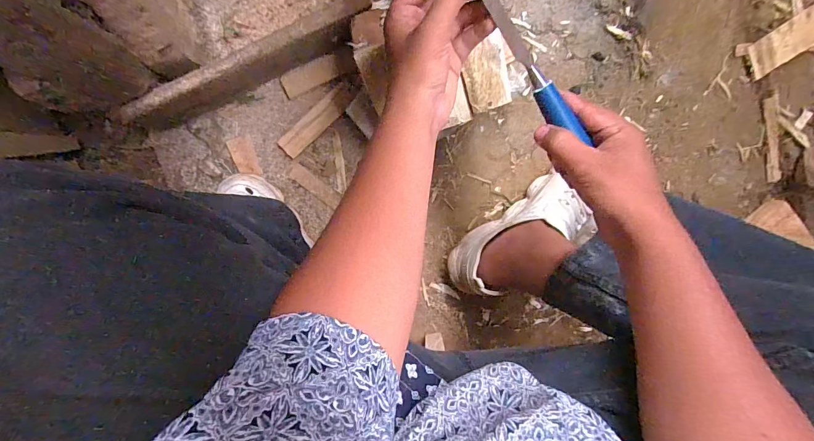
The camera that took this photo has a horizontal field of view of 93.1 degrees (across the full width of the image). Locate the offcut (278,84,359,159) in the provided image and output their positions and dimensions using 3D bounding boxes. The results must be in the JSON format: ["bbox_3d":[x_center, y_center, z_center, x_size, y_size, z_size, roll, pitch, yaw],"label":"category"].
[{"bbox_3d":[-0.129,-0.147,0.563,0.135,0.006,0.031,-42,100,3],"label":"offcut"}]

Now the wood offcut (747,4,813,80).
[{"bbox_3d":[0.580,-0.272,0.587,0.117,0.010,0.056,-30,97,4],"label":"wood offcut"}]

